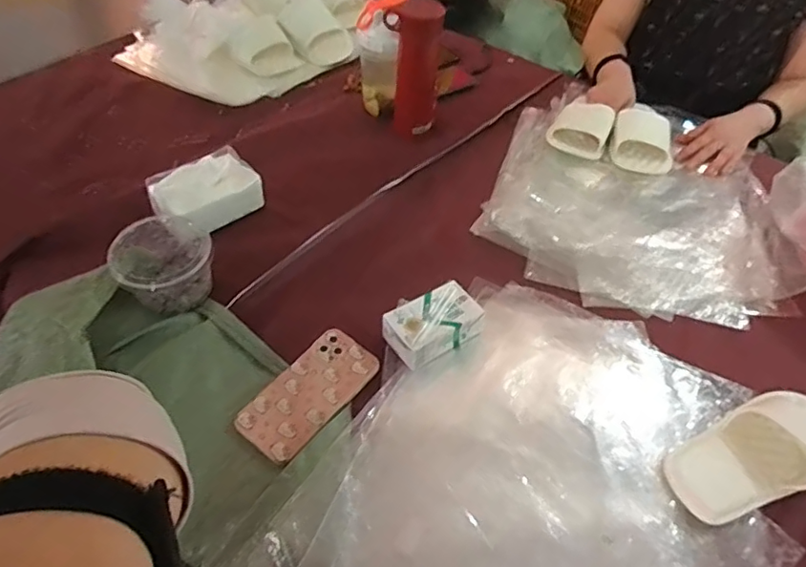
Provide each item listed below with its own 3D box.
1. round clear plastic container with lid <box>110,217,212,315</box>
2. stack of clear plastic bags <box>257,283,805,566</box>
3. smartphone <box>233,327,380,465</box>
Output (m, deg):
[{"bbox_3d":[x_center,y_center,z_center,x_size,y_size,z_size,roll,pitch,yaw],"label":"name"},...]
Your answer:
[{"bbox_3d":[-0.293,-0.026,0.685,0.112,0.074,0.104,2,49,-2],"label":"round clear plastic container with lid"},{"bbox_3d":[0.151,0.217,0.544,0.405,0.025,0.481,31,56,17],"label":"stack of clear plastic bags"},{"bbox_3d":[-0.105,0.121,0.626,0.083,0.011,0.166,32,54,21],"label":"smartphone"}]

